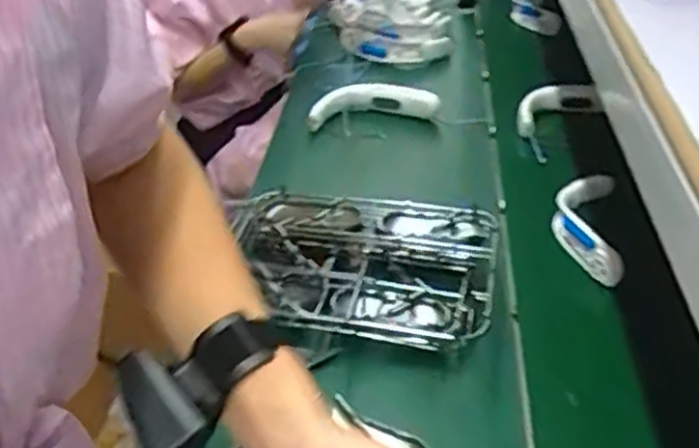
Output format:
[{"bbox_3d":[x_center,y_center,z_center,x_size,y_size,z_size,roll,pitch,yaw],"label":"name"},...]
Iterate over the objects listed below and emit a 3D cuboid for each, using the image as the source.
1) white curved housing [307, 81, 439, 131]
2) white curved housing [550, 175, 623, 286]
[{"bbox_3d":[0.039,-0.224,1.360,0.243,0.068,0.065,-9,36,-10],"label":"white curved housing"},{"bbox_3d":[0.331,0.000,1.026,0.086,0.058,0.240,7,36,12],"label":"white curved housing"}]

